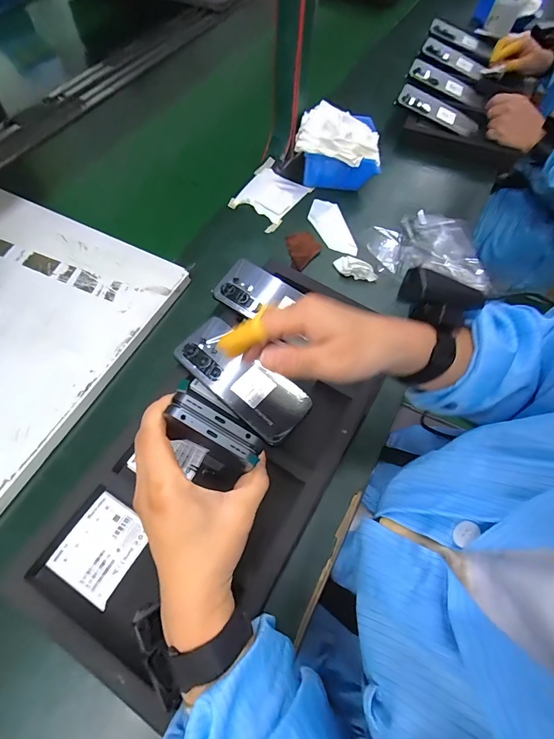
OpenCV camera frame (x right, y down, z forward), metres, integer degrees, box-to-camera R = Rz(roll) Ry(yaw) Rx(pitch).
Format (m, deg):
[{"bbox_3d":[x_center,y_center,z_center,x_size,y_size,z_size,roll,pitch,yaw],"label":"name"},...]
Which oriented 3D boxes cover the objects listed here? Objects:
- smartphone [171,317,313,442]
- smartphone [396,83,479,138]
[{"bbox_3d":[-0.041,0.010,0.445,0.166,0.009,0.073,41,75,9],"label":"smartphone"},{"bbox_3d":[0.327,-0.523,0.752,0.167,0.012,0.086,23,64,-5],"label":"smartphone"}]

